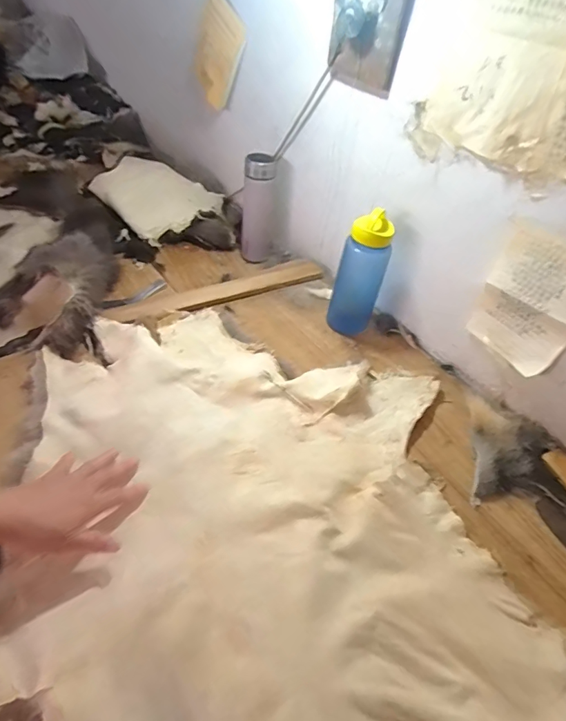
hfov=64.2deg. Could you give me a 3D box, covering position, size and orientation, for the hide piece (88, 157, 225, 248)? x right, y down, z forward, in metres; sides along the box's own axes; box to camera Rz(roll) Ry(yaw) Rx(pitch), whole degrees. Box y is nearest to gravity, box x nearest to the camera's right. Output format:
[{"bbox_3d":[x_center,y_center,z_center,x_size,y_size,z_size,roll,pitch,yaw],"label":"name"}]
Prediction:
[{"bbox_3d":[-0.281,-0.383,1.096,0.302,0.129,0.184,-20,50,-23],"label":"hide piece"}]

